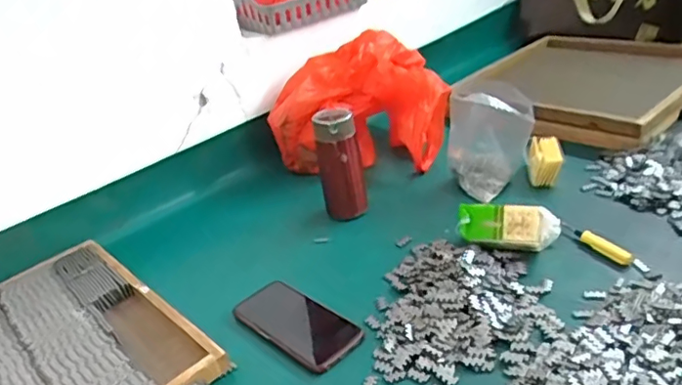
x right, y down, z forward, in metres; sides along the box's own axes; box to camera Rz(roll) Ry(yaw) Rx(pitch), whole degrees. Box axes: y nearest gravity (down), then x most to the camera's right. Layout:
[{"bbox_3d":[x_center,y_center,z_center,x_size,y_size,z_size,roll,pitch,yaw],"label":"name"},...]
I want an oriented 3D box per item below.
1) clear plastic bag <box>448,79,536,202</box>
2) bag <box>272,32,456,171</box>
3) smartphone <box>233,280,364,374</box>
[{"bbox_3d":[0.228,-0.080,0.865,0.127,0.174,0.101,-2,28,17],"label":"clear plastic bag"},{"bbox_3d":[0.031,-0.148,1.001,0.300,0.203,0.154,0,30,15],"label":"bag"},{"bbox_3d":[-0.053,0.149,0.664,0.157,0.012,0.078,19,38,40],"label":"smartphone"}]

